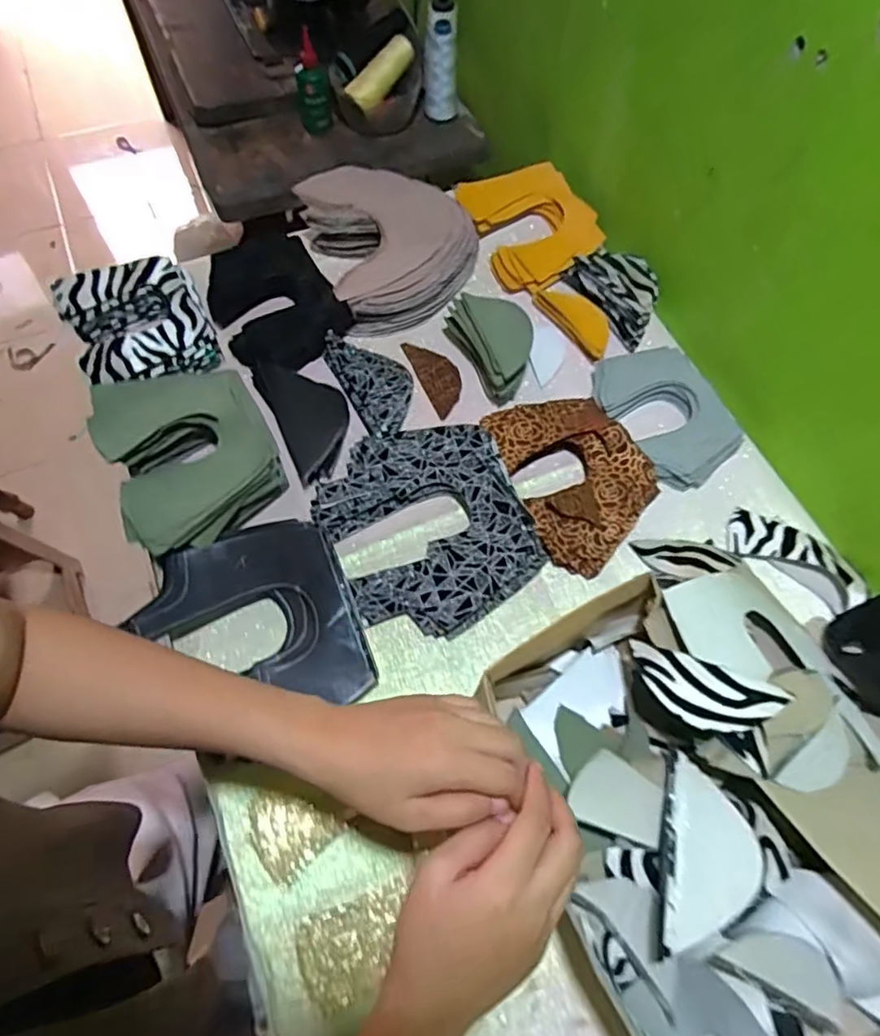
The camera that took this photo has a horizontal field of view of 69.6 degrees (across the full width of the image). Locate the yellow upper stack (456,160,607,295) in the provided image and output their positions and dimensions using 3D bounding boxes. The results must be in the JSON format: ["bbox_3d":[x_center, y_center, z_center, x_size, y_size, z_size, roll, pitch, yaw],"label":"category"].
[{"bbox_3d":[0.111,-0.362,0.777,0.136,0.033,0.174,-19,66,-11],"label":"yellow upper stack"}]

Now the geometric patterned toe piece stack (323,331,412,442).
[{"bbox_3d":[-0.068,-0.144,0.677,0.070,0.026,0.143,-24,67,-14],"label":"geometric patterned toe piece stack"}]

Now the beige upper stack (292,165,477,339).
[{"bbox_3d":[-0.048,-0.319,0.733,0.182,0.067,0.182,-18,65,-11],"label":"beige upper stack"}]

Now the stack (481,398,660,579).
[{"bbox_3d":[0.131,-0.047,0.618,0.131,0.033,0.180,-26,67,-14],"label":"stack"}]

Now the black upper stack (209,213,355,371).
[{"bbox_3d":[-0.188,-0.246,0.718,0.133,0.042,0.170,-28,68,-15],"label":"black upper stack"}]

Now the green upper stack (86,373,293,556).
[{"bbox_3d":[-0.241,-0.064,0.608,0.150,0.048,0.186,-25,67,-14],"label":"green upper stack"}]

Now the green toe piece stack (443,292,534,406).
[{"bbox_3d":[0.058,-0.193,0.684,0.062,0.052,0.127,-22,66,-13],"label":"green toe piece stack"}]

